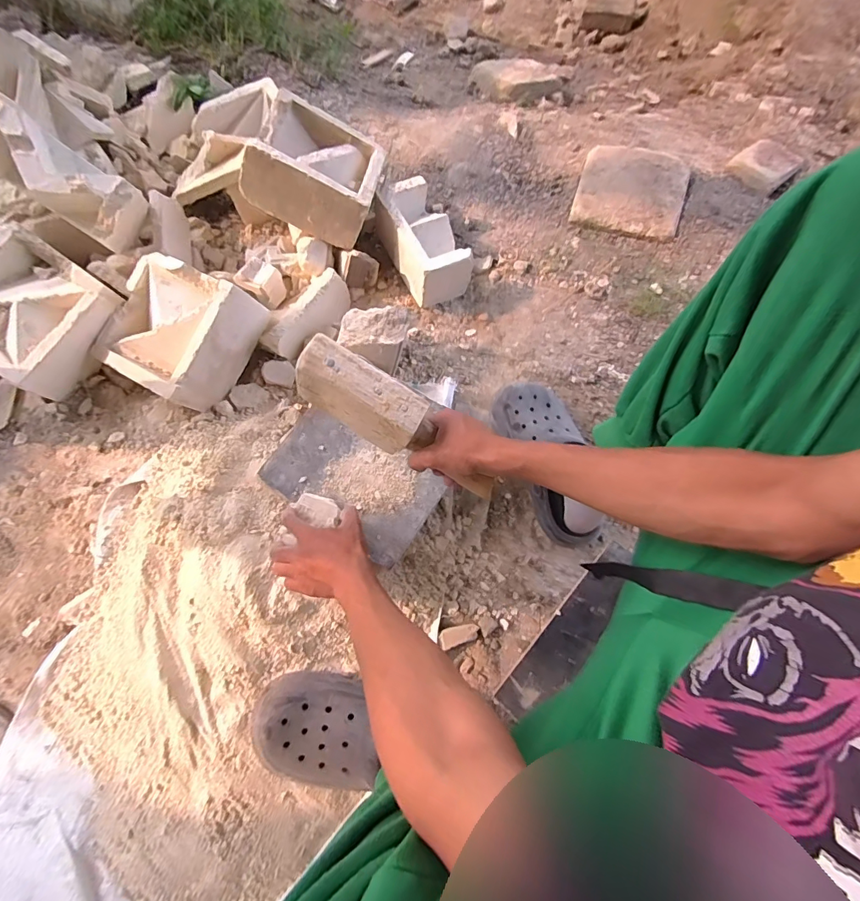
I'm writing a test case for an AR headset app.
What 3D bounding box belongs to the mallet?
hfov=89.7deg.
[{"bbox_3d":[-0.038,-0.024,0.494,0.254,0.087,0.062,35,71,-16],"label":"mallet"}]

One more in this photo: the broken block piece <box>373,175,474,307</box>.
[{"bbox_3d":[-0.013,-0.382,0.800,0.104,0.096,0.206,-26,75,-10],"label":"broken block piece"}]

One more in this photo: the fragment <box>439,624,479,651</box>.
[{"bbox_3d":[0.043,0.266,0.625,0.057,0.016,0.025,-15,71,-6],"label":"fragment"}]

